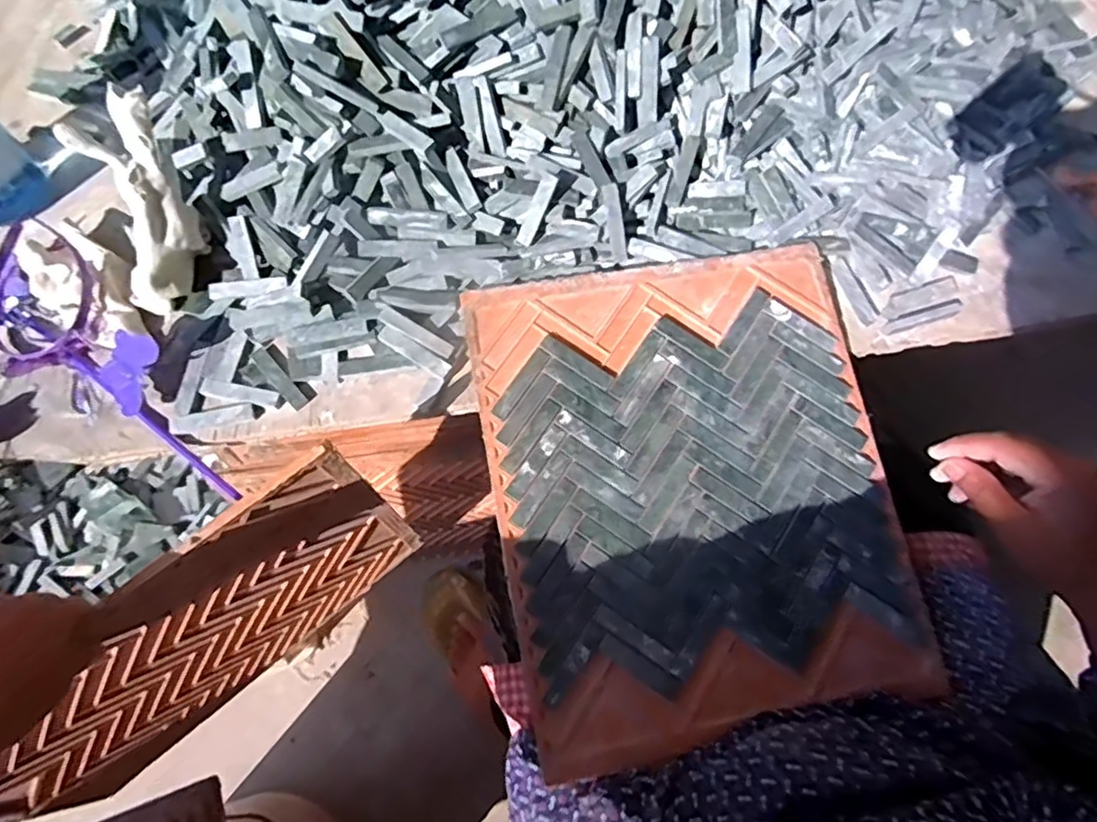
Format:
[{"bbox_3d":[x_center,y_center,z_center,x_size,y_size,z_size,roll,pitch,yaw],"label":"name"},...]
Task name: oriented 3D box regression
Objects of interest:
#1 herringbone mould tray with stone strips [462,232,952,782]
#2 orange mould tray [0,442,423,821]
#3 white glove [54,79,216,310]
[{"bbox_3d":[0.107,0.048,0.480,0.288,0.010,0.359,-10,78,-4],"label":"herringbone mould tray with stone strips"},{"bbox_3d":[-0.259,0.178,0.492,0.335,0.305,0.028,-41,75,-13],"label":"orange mould tray"},{"bbox_3d":[-0.318,-0.161,0.502,0.062,0.060,0.166,-5,112,-2],"label":"white glove"}]

